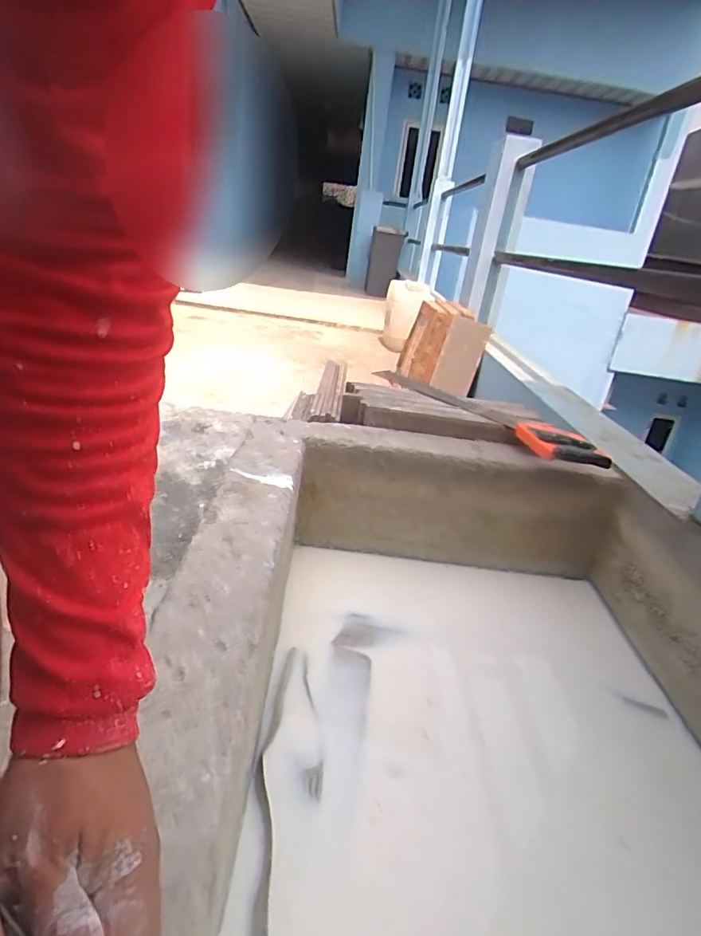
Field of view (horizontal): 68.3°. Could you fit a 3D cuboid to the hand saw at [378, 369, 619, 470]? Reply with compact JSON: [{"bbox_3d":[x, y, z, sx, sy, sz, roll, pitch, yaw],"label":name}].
[{"bbox_3d":[0.265,-0.115,1.097,0.118,0.049,0.556,-11,30,-35],"label":"hand saw"}]

